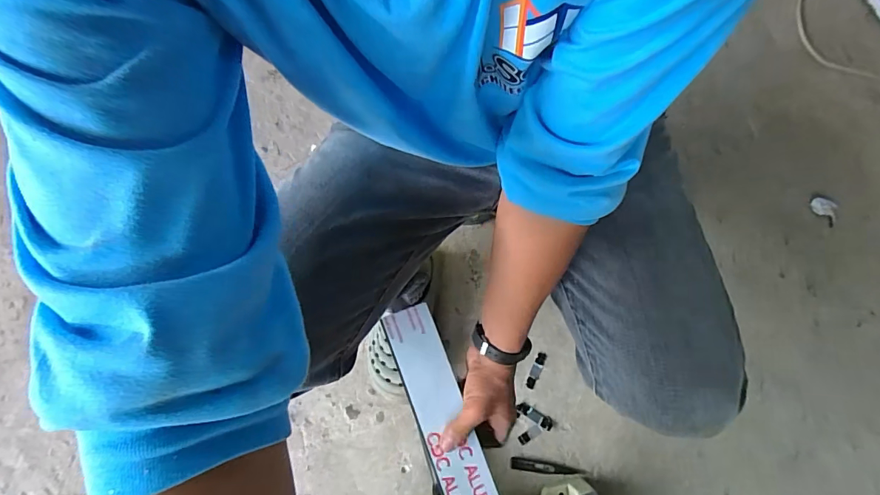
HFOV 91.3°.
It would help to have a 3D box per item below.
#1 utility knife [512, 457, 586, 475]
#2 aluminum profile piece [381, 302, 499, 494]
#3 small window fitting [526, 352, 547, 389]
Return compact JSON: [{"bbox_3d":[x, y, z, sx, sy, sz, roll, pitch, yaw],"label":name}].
[{"bbox_3d":[0.180,0.370,0.720,0.121,0.010,0.019,7,72,3],"label":"utility knife"},{"bbox_3d":[0.013,0.237,0.518,0.065,0.014,0.336,-21,82,-6],"label":"aluminum profile piece"},{"bbox_3d":[0.172,0.220,0.769,0.019,0.007,0.067,24,74,9],"label":"small window fitting"}]

